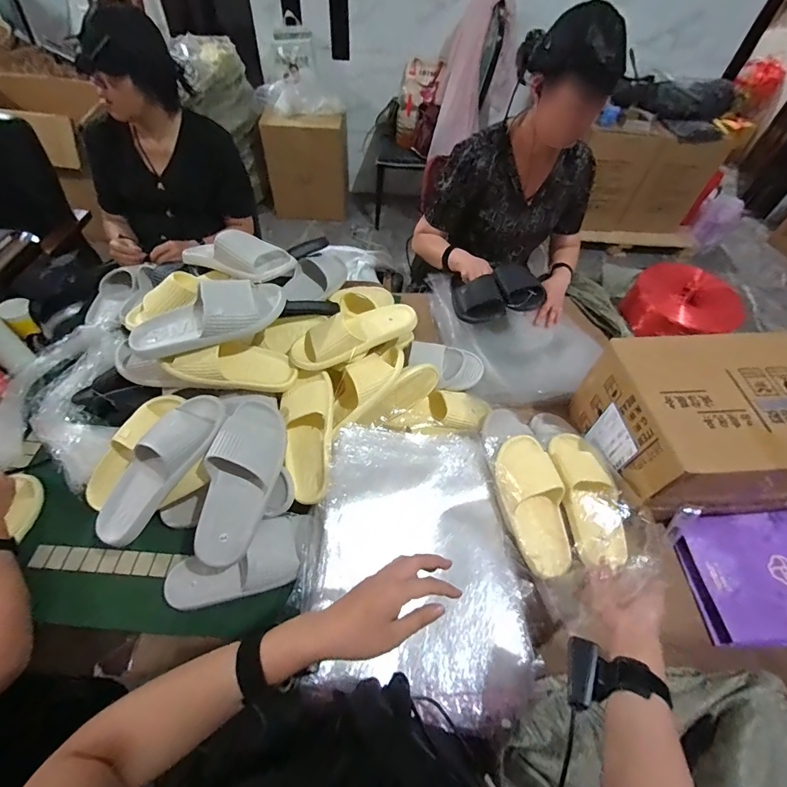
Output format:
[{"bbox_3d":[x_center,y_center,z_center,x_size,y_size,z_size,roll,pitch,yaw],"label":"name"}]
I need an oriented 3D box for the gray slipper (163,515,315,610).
[{"bbox_3d":[-0.258,0.288,0.672,0.253,0.066,0.104,-15,57,-15],"label":"gray slipper"}]

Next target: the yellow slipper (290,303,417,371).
[{"bbox_3d":[-0.082,-0.126,0.806,0.263,0.064,0.107,-26,60,-21],"label":"yellow slipper"}]

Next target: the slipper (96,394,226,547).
[{"bbox_3d":[-0.399,0.116,0.672,0.106,0.071,0.279,24,69,12],"label":"slipper"}]

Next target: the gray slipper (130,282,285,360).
[{"bbox_3d":[-0.333,-0.143,0.709,0.272,0.082,0.100,-21,59,-18],"label":"gray slipper"}]

